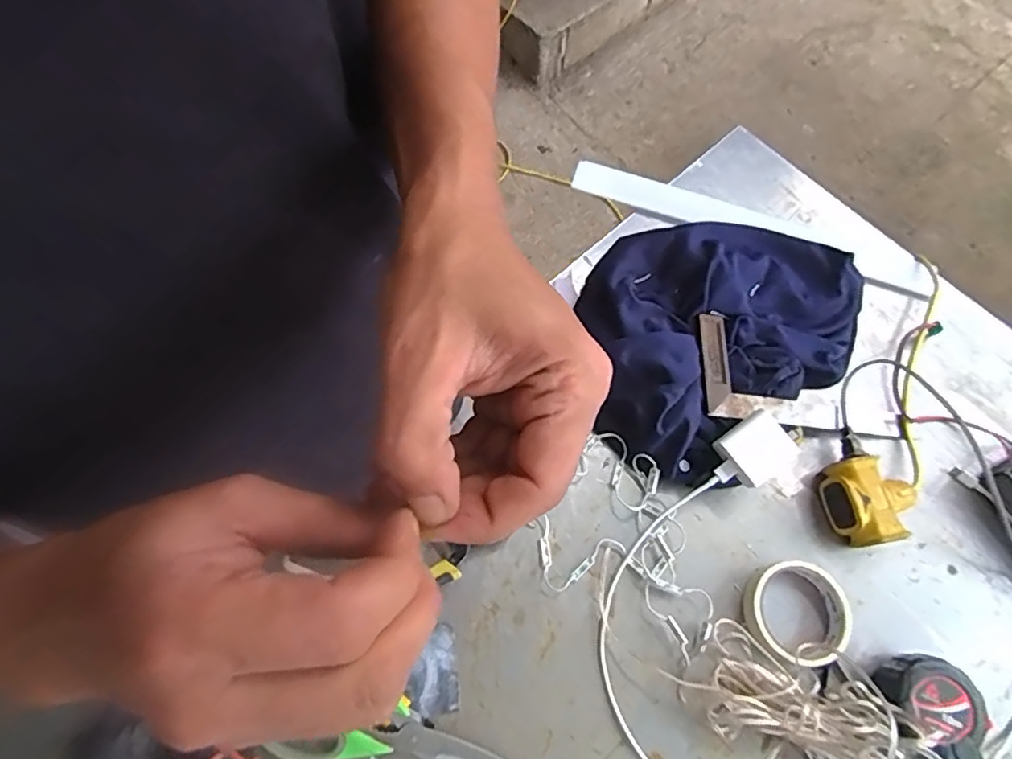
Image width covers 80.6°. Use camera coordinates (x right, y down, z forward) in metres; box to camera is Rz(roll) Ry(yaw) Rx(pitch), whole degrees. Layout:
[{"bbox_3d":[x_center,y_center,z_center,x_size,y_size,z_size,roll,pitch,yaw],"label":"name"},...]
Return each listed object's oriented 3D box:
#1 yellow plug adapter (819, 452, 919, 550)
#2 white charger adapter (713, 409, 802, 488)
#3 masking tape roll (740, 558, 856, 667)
[{"bbox_3d":[0.362,0.121,0.595,0.081,0.051,0.083,-8,68,-10],"label":"yellow plug adapter"},{"bbox_3d":[0.242,0.067,0.577,0.062,0.021,0.056,-32,72,-12],"label":"white charger adapter"},{"bbox_3d":[0.269,0.216,0.552,0.099,0.027,0.089,-30,72,-17],"label":"masking tape roll"}]

